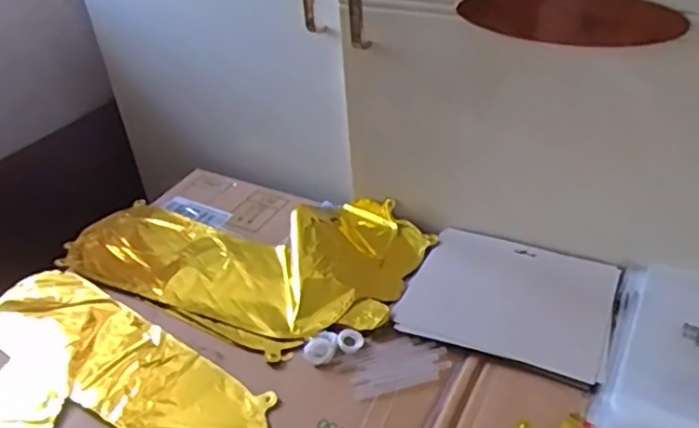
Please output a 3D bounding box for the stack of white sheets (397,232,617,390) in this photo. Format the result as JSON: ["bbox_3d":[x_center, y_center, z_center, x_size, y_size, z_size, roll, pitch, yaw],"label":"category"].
[{"bbox_3d":[0.166,0.083,0.654,0.199,0.006,0.171,12,40,21],"label":"stack of white sheets"}]

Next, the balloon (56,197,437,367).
[{"bbox_3d":[-0.124,0.024,0.742,0.397,0.030,0.253,17,42,26],"label":"balloon"}]

